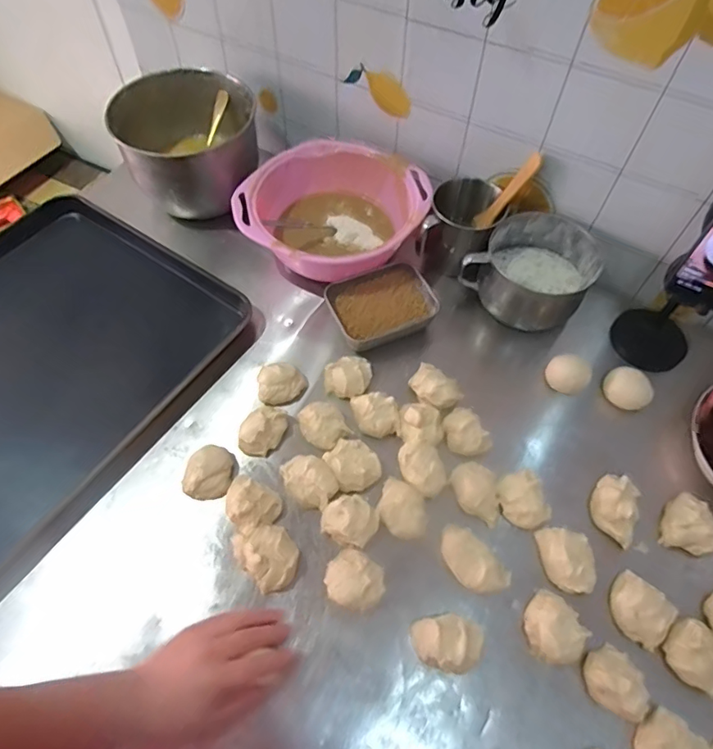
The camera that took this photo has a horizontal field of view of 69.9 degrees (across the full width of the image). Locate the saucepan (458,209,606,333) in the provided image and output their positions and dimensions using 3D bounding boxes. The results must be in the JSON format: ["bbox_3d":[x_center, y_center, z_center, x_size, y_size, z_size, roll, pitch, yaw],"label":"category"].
[{"bbox_3d":[0.243,-0.139,0.701,0.146,0.087,0.148,37,65,18],"label":"saucepan"}]

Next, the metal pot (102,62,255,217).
[{"bbox_3d":[-0.245,-0.342,0.767,0.195,0.121,0.181,1,60,-1],"label":"metal pot"}]

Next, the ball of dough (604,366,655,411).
[{"bbox_3d":[0.348,0.022,0.660,0.046,0.040,0.056,-36,67,-20],"label":"ball of dough"}]

